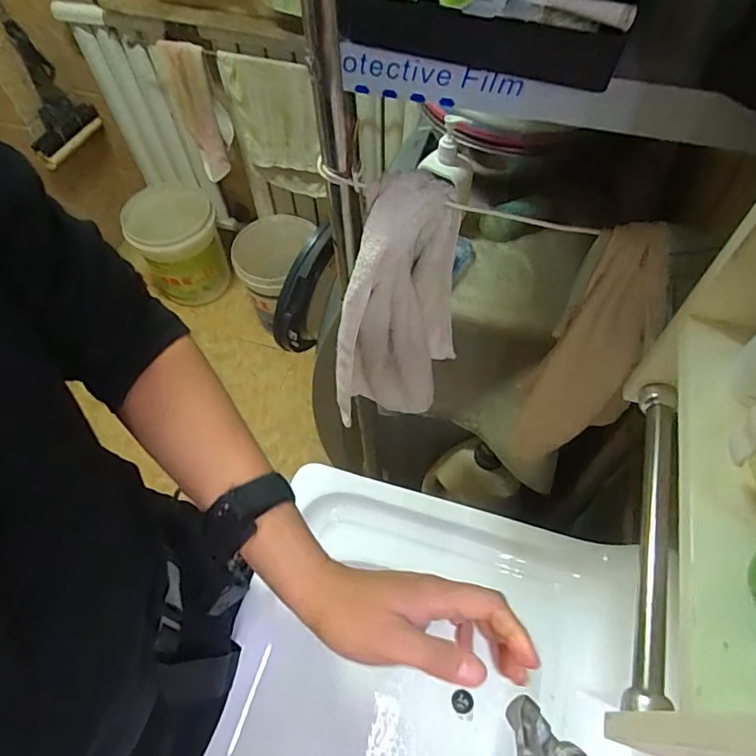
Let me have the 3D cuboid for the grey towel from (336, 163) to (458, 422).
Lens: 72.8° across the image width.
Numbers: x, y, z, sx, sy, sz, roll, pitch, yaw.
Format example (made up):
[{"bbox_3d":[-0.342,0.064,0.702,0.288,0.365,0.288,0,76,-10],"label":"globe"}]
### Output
[{"bbox_3d":[0.020,-0.069,0.622,0.157,0.370,0.060,-7,57,-3],"label":"grey towel"}]

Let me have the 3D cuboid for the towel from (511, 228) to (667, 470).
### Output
[{"bbox_3d":[0.222,-0.001,0.579,0.079,0.355,0.093,-11,58,-6],"label":"towel"}]

